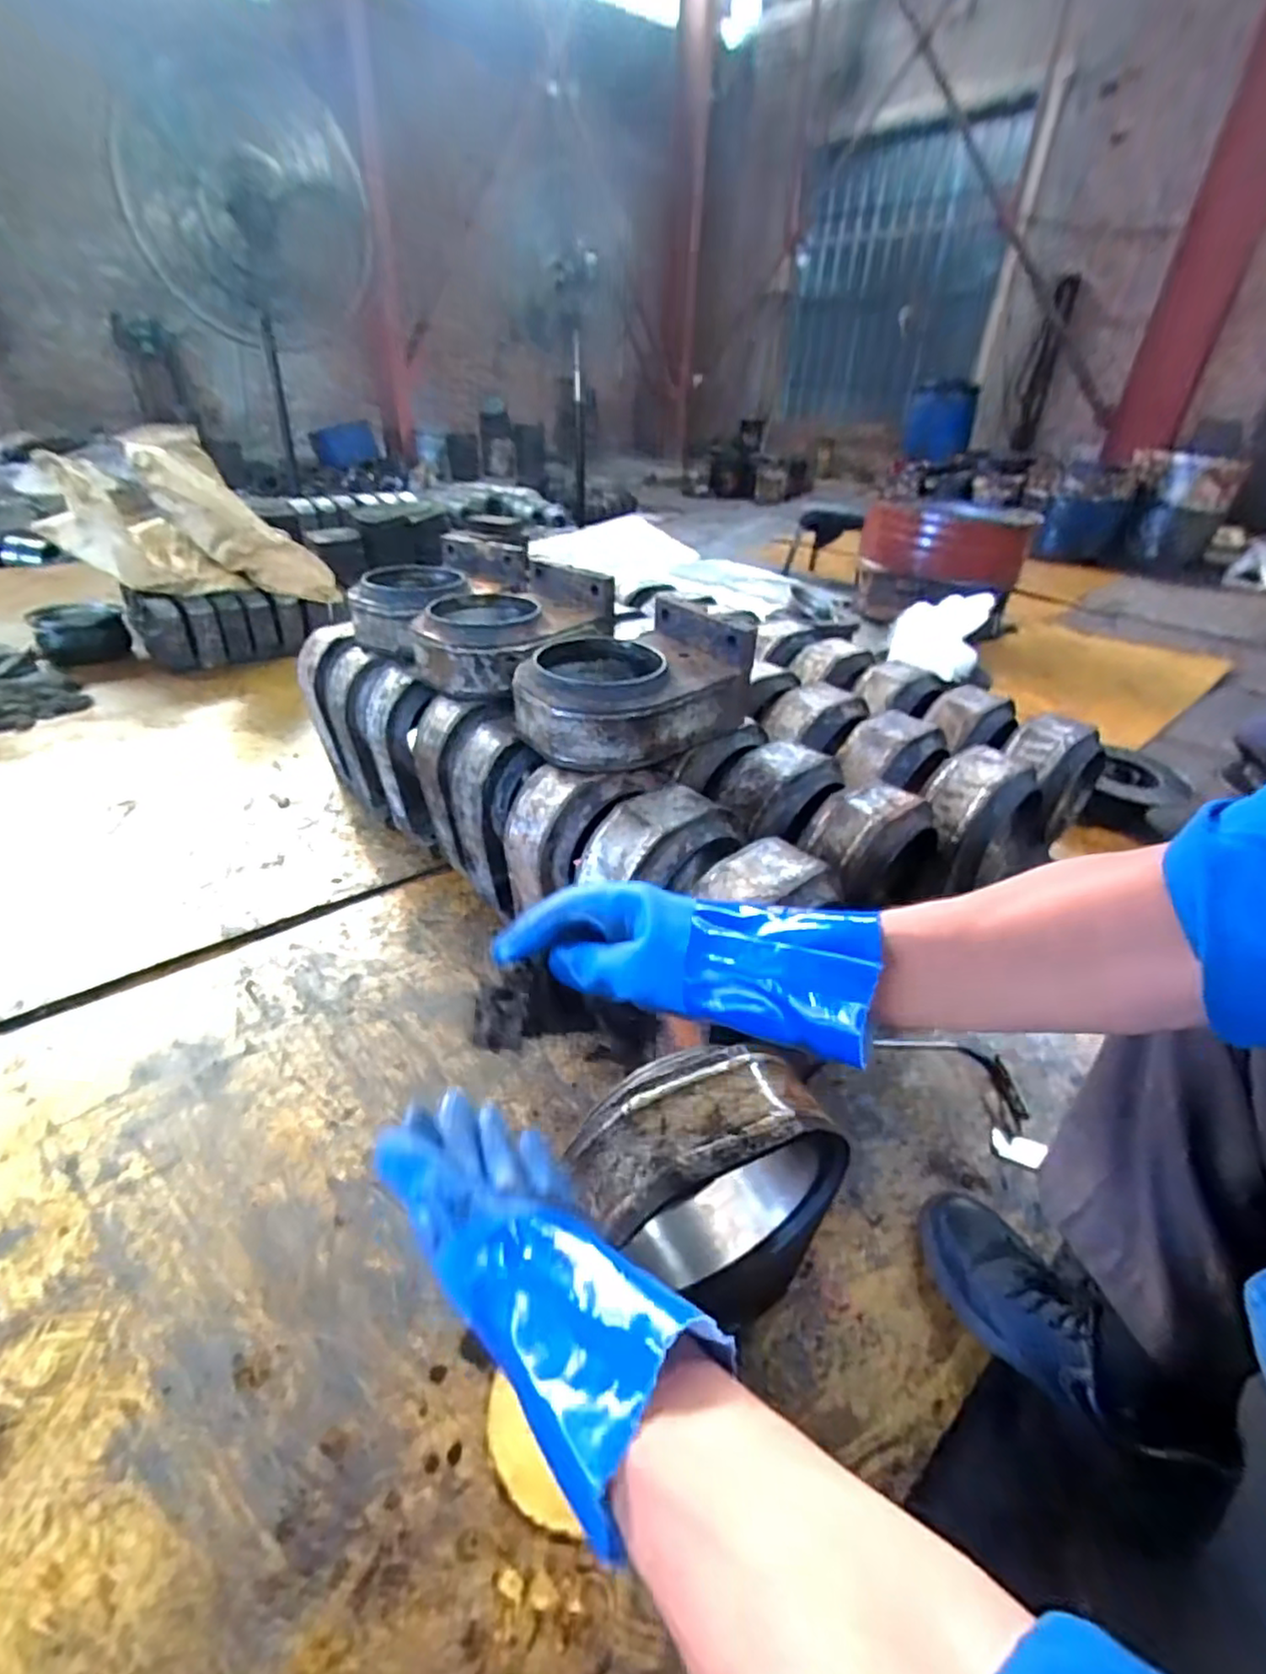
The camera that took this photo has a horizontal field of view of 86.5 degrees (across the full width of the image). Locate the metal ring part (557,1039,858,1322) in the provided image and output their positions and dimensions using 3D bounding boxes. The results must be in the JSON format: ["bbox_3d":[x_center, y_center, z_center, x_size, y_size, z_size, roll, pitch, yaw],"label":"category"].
[{"bbox_3d":[0.054,0.266,0.535,0.201,0.194,0.094,-13,37,-22],"label":"metal ring part"}]

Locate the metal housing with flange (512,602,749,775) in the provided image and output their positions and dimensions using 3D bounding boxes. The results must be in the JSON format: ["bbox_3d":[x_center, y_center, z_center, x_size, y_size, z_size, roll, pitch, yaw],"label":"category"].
[{"bbox_3d":[-0.011,-0.222,0.956,0.328,0.121,0.244,-24,42,-34],"label":"metal housing with flange"}]

